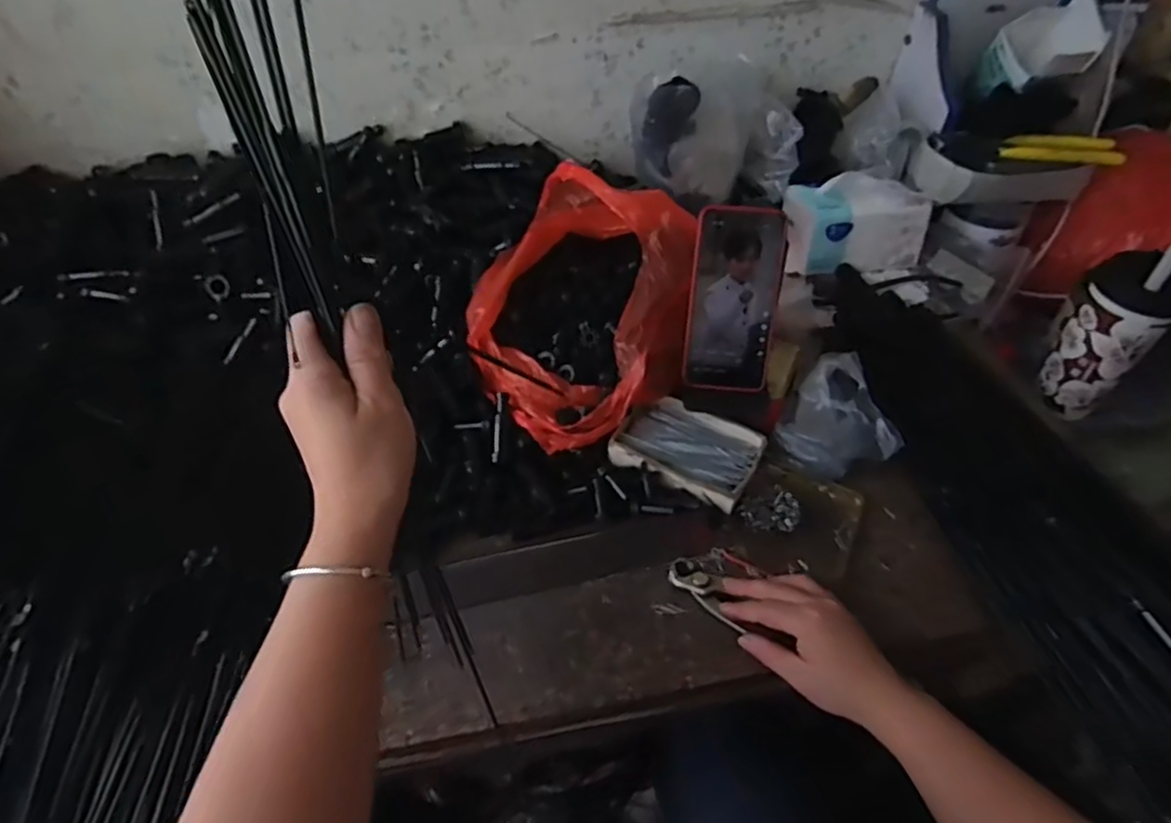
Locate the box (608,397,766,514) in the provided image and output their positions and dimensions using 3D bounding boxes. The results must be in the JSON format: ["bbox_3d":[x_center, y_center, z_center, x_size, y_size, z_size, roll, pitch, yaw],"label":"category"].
[{"bbox_3d":[0.094,0.033,0.660,0.122,0.020,0.085,22,50,17],"label":"box"}]

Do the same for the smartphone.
[{"bbox_3d":[0.133,-0.099,0.648,0.077,0.162,0.010,3,17,1],"label":"smartphone"}]

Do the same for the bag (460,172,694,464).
[{"bbox_3d":[-0.002,-0.111,0.687,0.198,0.146,0.256,7,48,4],"label":"bag"}]

